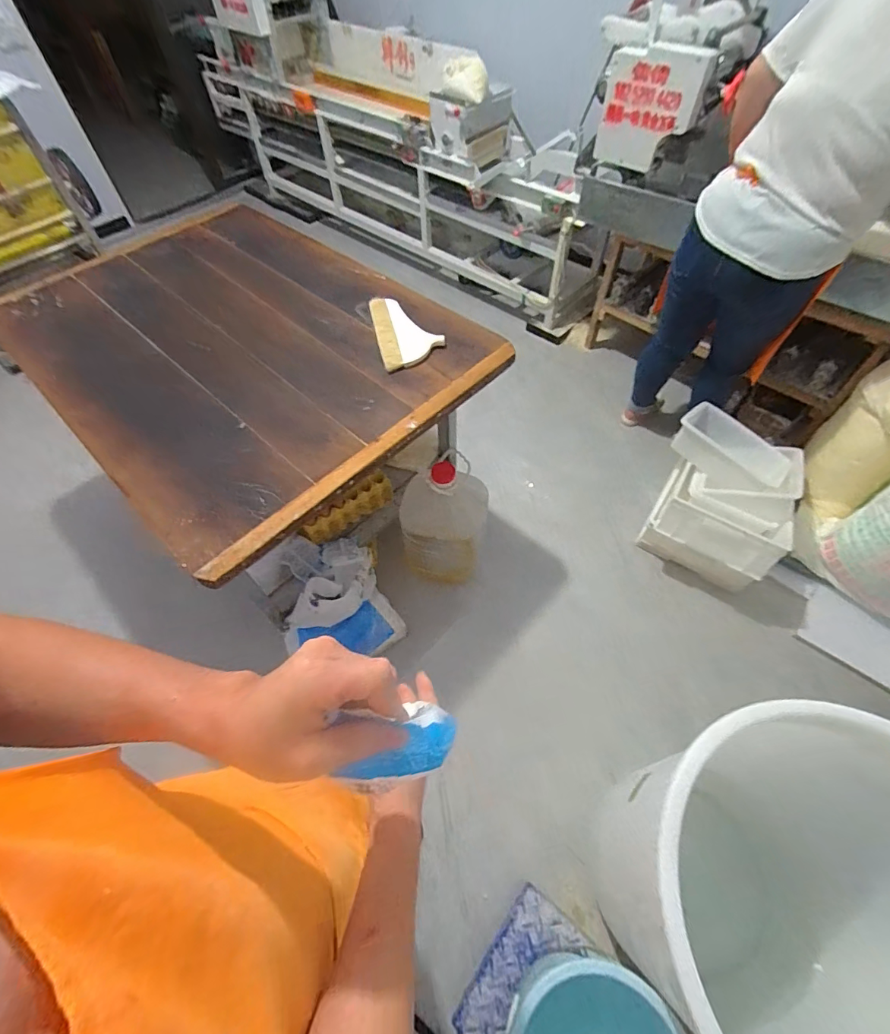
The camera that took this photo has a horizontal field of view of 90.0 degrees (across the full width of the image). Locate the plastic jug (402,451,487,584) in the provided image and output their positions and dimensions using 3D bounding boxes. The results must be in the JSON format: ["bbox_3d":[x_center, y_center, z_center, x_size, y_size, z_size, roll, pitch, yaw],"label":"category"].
[{"bbox_3d":[0.004,0.003,1.441,0.276,0.448,0.269,-1,56,2],"label":"plastic jug"}]

